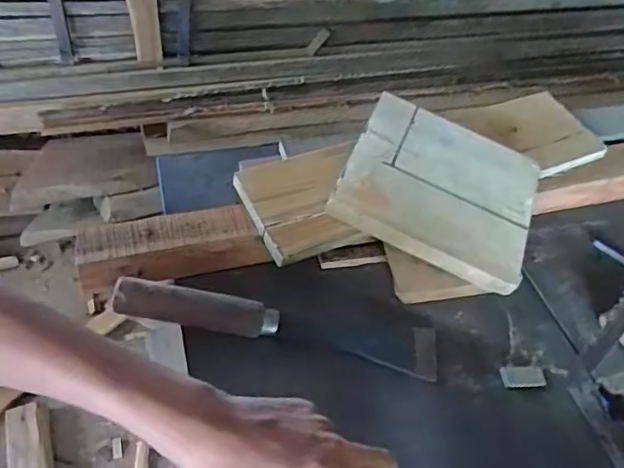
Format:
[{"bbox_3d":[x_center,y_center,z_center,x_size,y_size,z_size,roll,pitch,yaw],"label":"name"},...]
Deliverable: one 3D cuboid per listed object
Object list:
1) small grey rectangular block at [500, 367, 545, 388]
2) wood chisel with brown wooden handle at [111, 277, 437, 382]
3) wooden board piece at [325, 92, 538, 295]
[{"bbox_3d":[0.172,0.116,0.468,0.036,0.004,0.018,0,46,-7],"label":"small grey rectangular block"},{"bbox_3d":[-0.025,0.069,0.466,0.257,0.039,0.045,8,46,0],"label":"wood chisel with brown wooden handle"},{"bbox_3d":[0.120,-0.045,0.527,0.171,0.032,0.142,25,61,1],"label":"wooden board piece"}]

